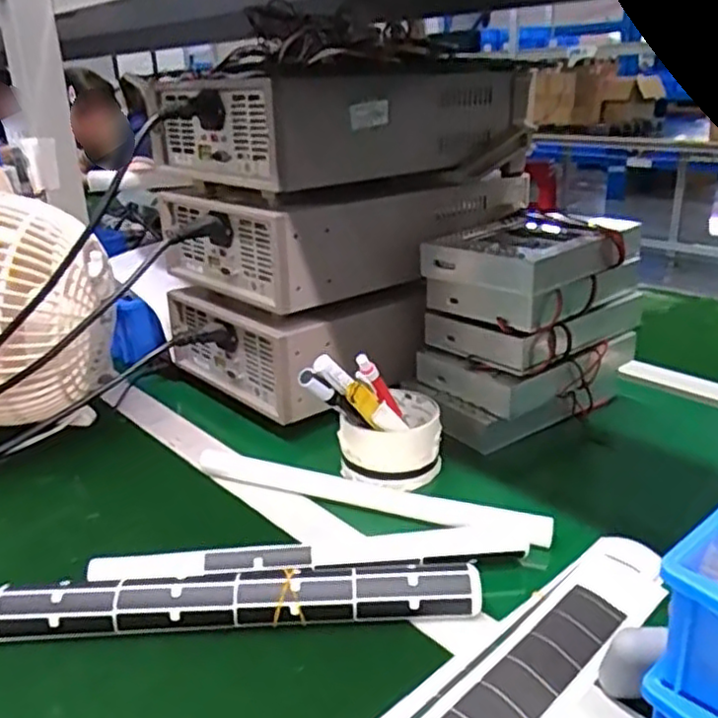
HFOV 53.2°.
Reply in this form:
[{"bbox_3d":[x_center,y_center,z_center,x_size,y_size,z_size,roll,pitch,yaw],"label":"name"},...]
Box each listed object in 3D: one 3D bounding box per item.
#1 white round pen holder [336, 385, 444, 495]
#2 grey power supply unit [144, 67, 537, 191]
[{"bbox_3d":[0.027,0.068,0.616,0.085,0.052,0.090,-2,22,1],"label":"white round pen holder"},{"bbox_3d":[-0.010,-0.244,0.738,0.327,0.093,0.218,-20,28,-38],"label":"grey power supply unit"}]

